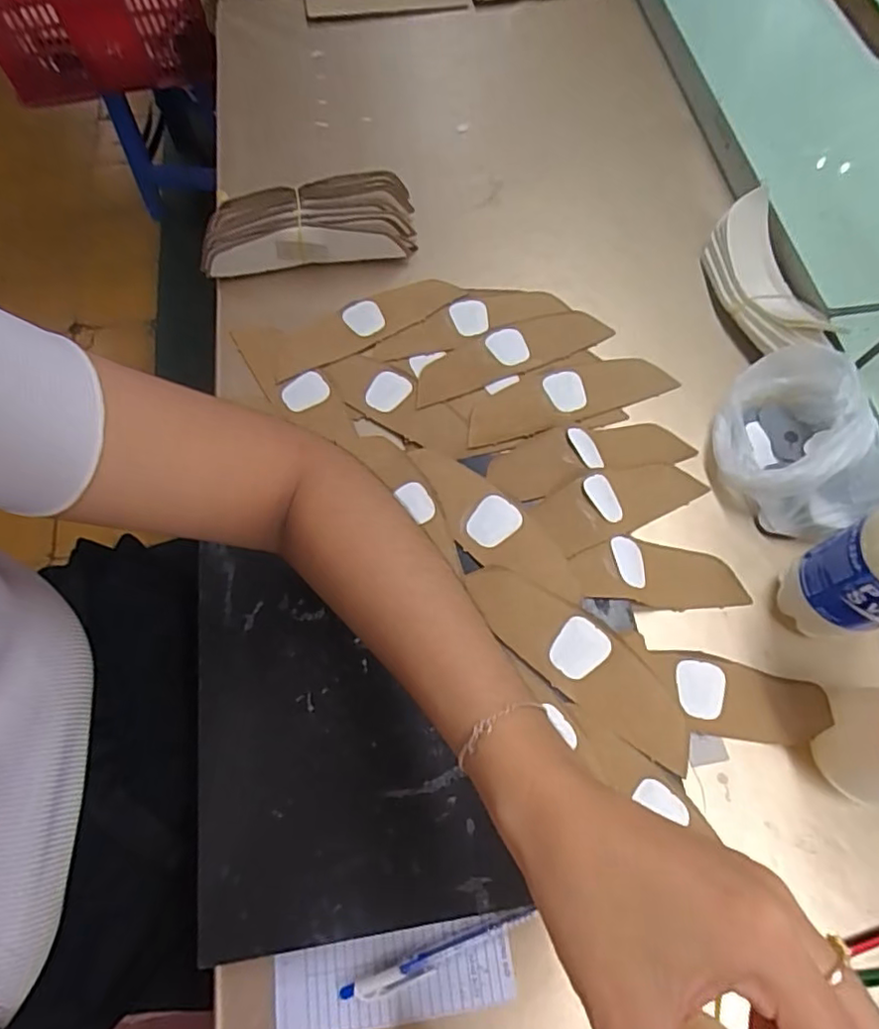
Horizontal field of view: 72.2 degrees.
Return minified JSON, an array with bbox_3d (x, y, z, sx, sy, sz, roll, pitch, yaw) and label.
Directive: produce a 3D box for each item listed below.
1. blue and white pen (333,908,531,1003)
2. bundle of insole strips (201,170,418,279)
[{"bbox_3d":[0.000,0.266,0.361,0.120,0.006,0.013,-19,68,-7],"label":"blue and white pen"},{"bbox_3d":[-0.126,-0.272,0.573,0.203,0.059,0.065,-10,67,-3],"label":"bundle of insole strips"}]

